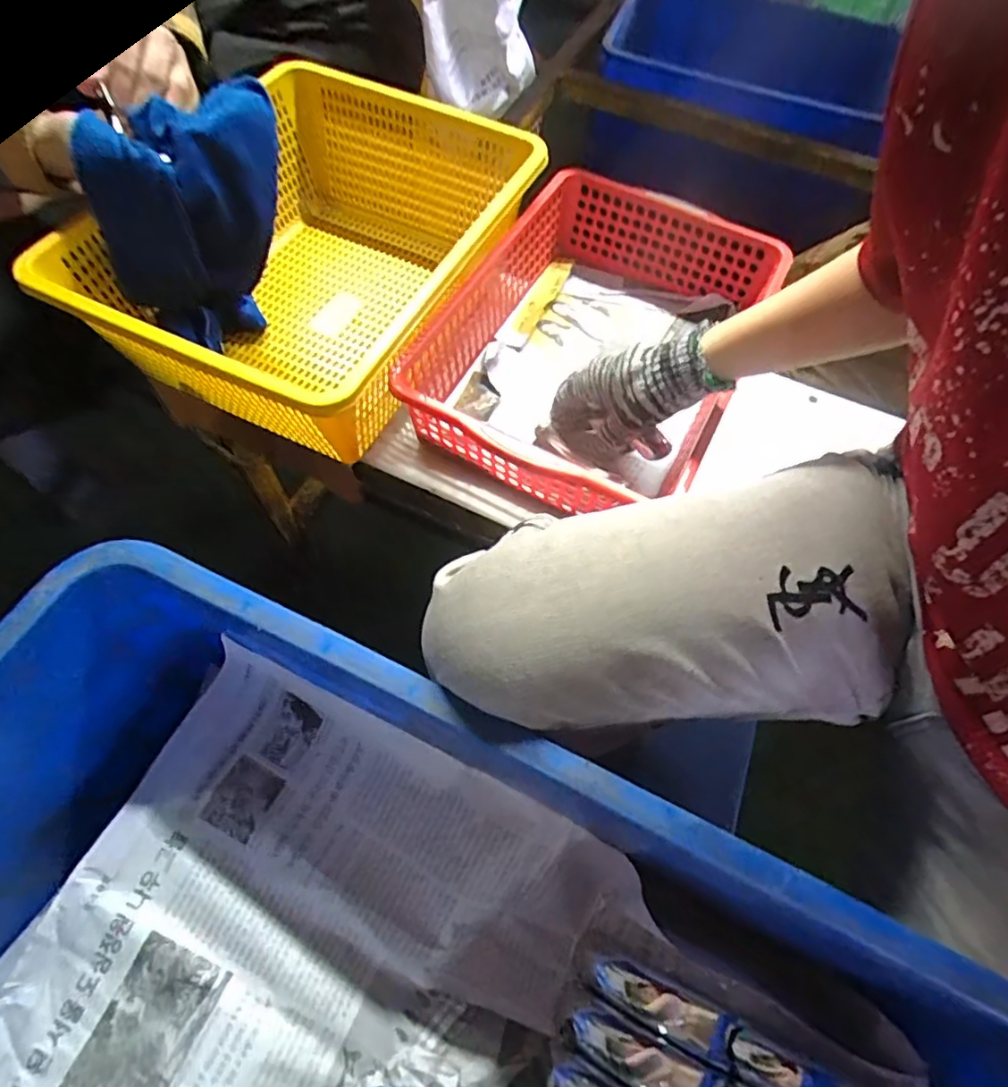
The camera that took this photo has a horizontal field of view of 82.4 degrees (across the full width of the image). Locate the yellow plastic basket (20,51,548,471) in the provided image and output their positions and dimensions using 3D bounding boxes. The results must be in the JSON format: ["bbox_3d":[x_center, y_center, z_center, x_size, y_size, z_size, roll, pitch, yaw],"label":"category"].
[{"bbox_3d":[-0.173,-0.266,0.554,0.294,0.146,0.380,24,64,9],"label":"yellow plastic basket"}]

